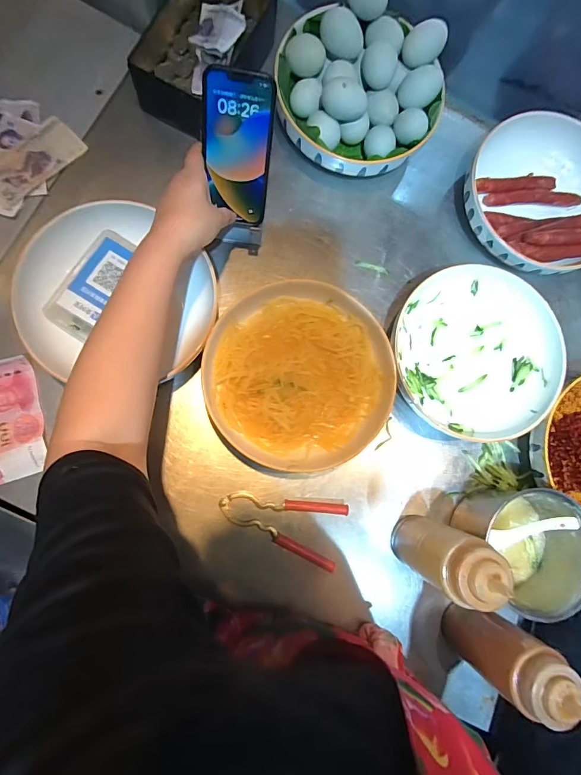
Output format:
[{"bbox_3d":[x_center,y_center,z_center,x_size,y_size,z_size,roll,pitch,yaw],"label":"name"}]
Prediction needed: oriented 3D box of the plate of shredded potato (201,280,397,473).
[{"bbox_3d":[0.011,-0.011,0.500,0.218,0.064,0.217,0,84,-4],"label":"plate of shredded potato"}]

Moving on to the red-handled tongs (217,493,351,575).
[{"bbox_3d":[-0.012,0.167,0.501,0.155,0.016,0.079,17,83,-2],"label":"red-handled tongs"}]

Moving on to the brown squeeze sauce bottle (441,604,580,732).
[{"bbox_3d":[0.228,0.287,0.429,0.071,0.153,0.052,-7,84,-5],"label":"brown squeeze sauce bottle"}]

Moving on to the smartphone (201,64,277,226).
[{"bbox_3d":[-0.060,-0.259,0.444,0.074,0.145,0.007,5,40,-6],"label":"smartphone"}]

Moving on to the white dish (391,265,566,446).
[{"bbox_3d":[0.241,-0.045,0.537,0.208,0.062,0.217,0,84,-4],"label":"white dish"}]

